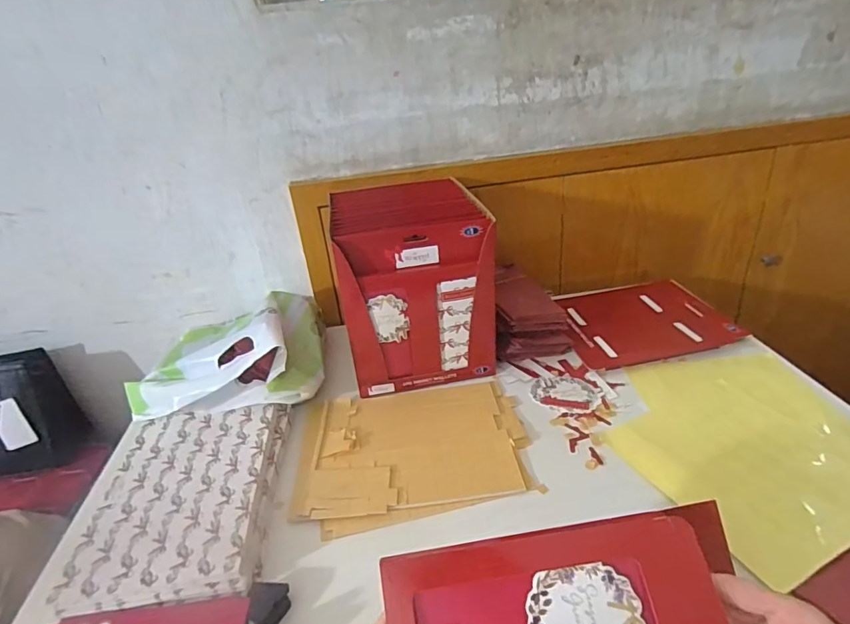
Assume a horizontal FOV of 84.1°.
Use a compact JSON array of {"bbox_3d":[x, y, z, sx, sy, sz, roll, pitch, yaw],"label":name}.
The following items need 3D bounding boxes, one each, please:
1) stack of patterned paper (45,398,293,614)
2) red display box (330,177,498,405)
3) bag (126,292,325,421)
[{"bbox_3d":[-0.271,0.207,0.540,0.189,0.035,0.244,-8,28,-3],"label":"stack of patterned paper"},{"bbox_3d":[-0.019,-0.045,0.722,0.198,0.244,0.221,-10,28,-5],"label":"red display box"},{"bbox_3d":[-0.275,0.057,0.687,0.243,0.115,0.239,-6,28,2],"label":"bag"}]

